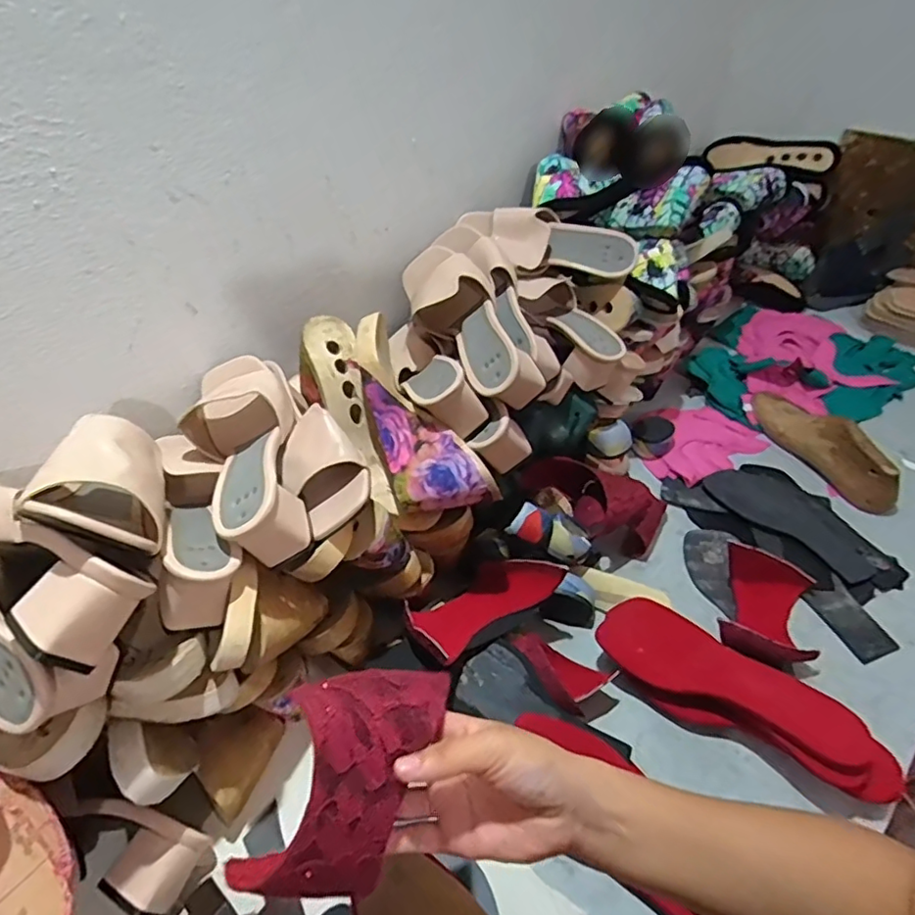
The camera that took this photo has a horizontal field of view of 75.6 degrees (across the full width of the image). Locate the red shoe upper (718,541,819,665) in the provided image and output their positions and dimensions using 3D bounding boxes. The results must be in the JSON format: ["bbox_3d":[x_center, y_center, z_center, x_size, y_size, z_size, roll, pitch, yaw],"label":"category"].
[{"bbox_3d":[0.331,0.163,0.631,0.094,0.056,0.134,14,46,18],"label":"red shoe upper"}]

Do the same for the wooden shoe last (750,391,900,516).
[{"bbox_3d":[0.506,-0.033,0.810,0.068,0.077,0.243,-18,45,-14],"label":"wooden shoe last"}]

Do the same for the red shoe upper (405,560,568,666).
[{"bbox_3d":[0.019,0.145,0.589,0.163,0.067,0.086,-22,44,-38],"label":"red shoe upper"}]

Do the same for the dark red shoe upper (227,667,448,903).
[{"bbox_3d":[-0.058,0.173,0.324,0.040,0.098,0.111,-9,60,56],"label":"dark red shoe upper"}]

